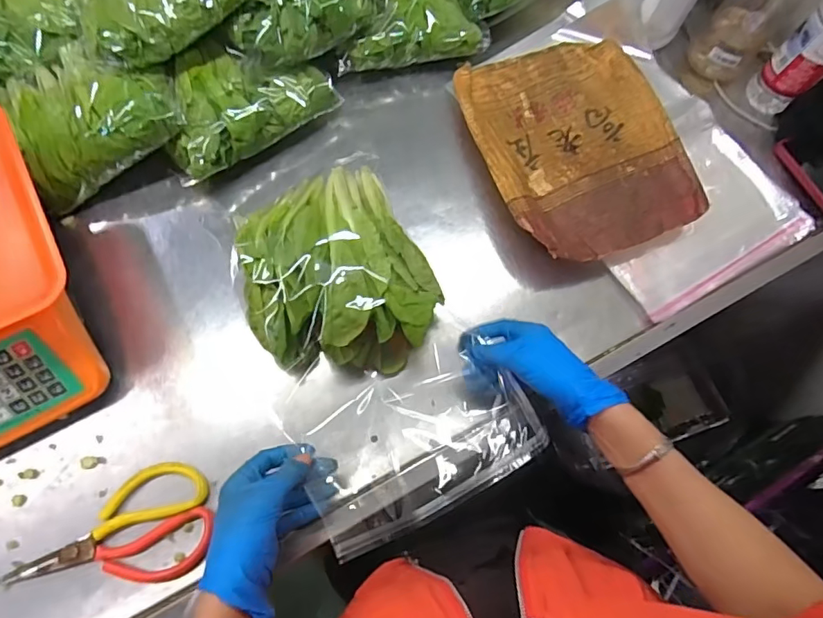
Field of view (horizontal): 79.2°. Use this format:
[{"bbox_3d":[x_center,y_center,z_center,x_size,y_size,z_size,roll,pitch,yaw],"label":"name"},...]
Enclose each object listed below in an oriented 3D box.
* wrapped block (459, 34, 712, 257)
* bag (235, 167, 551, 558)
[{"bbox_3d":[0.196,-0.201,0.604,0.234,0.047,0.293,-16,73,-10],"label":"wrapped block"},{"bbox_3d":[-0.045,0.021,0.495,0.204,0.094,0.361,-25,72,-11],"label":"bag"}]

